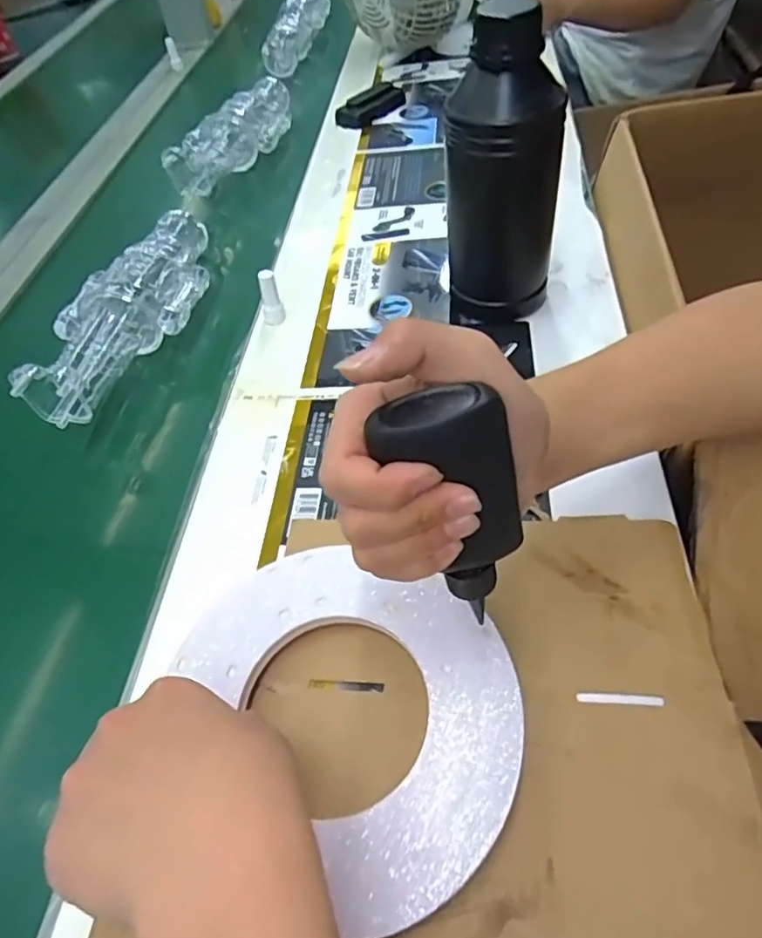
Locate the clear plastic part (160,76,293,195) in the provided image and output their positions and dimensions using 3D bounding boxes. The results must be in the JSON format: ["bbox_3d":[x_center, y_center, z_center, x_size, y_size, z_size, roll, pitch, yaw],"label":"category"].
[{"bbox_3d":[-0.182,-0.431,0.768,0.098,0.073,0.273,26,61,22],"label":"clear plastic part"}]

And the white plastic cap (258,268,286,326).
[{"bbox_3d":[-0.101,-0.155,0.538,0.019,0.051,0.019,-3,54,4],"label":"white plastic cap"}]

